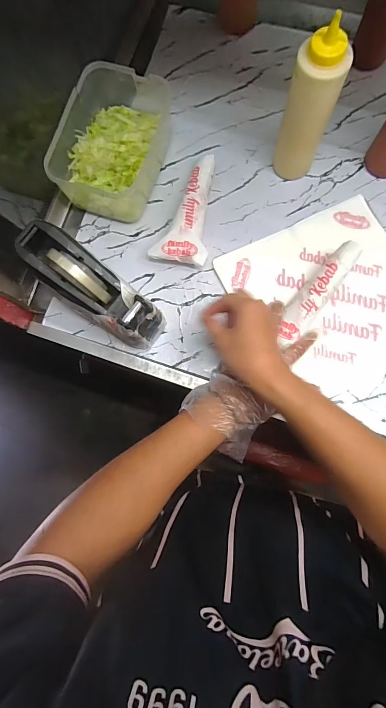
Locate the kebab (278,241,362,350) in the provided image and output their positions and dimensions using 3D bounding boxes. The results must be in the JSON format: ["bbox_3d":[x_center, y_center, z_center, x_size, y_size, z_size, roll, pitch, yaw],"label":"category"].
[{"bbox_3d":[0.175,-0.084,0.486,0.045,0.038,0.162,36,94,8],"label":"kebab"}]

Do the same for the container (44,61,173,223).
[{"bbox_3d":[-0.113,-0.327,0.517,0.138,0.082,0.212,18,83,6],"label":"container"}]

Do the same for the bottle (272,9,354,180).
[{"bbox_3d":[0.150,-0.309,0.444,0.064,0.191,0.050,20,83,6],"label":"bottle"}]

